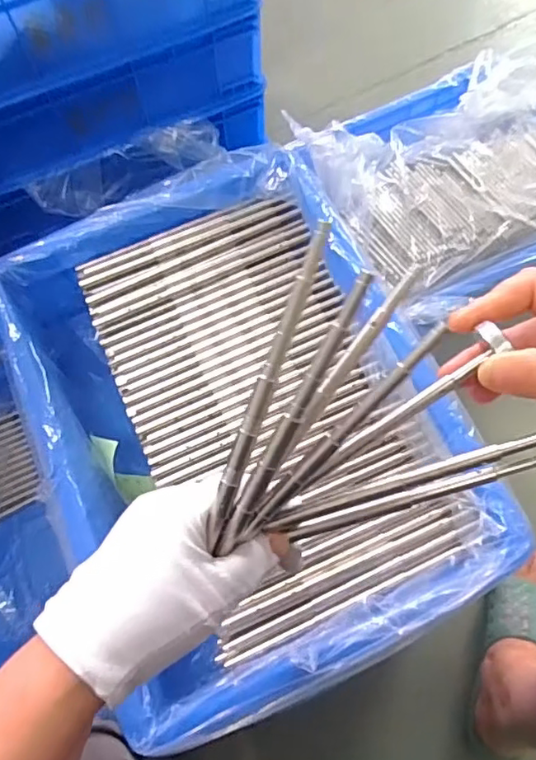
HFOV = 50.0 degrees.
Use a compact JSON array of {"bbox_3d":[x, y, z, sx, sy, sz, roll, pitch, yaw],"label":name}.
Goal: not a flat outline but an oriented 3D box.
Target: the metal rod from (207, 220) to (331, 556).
[{"bbox_3d":[-0.003,0.008,0.250,0.009,0.005,0.154,23,110,11],"label":"metal rod"}]

